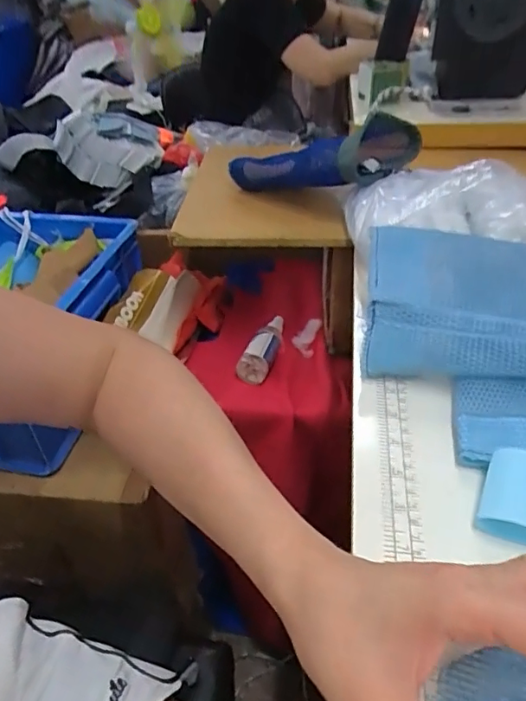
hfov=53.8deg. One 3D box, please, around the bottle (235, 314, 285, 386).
[{"bbox_3d":[0.007,-0.008,0.666,0.035,0.044,0.130,11,41,18],"label":"bottle"}]

